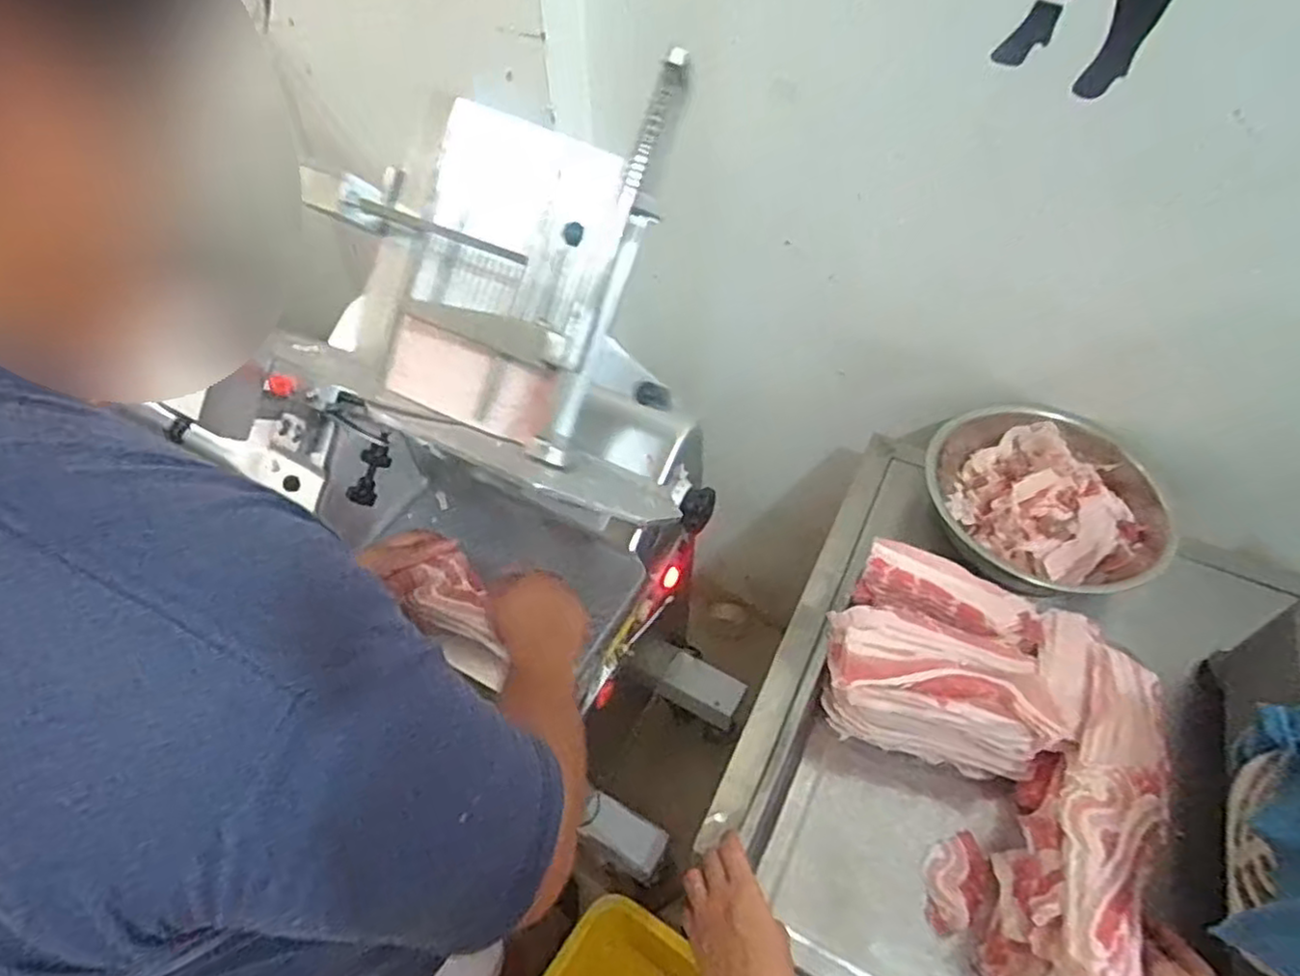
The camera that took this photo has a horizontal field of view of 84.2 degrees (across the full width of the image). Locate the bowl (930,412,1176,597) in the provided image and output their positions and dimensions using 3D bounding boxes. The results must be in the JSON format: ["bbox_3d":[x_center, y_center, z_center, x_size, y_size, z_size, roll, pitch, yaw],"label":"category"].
[{"bbox_3d":[0.506,0.018,0.934,0.261,0.087,0.274,0,50,0],"label":"bowl"}]

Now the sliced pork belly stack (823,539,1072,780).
[{"bbox_3d":[0.310,0.179,0.788,0.213,0.112,0.199,11,51,9],"label":"sliced pork belly stack"}]

